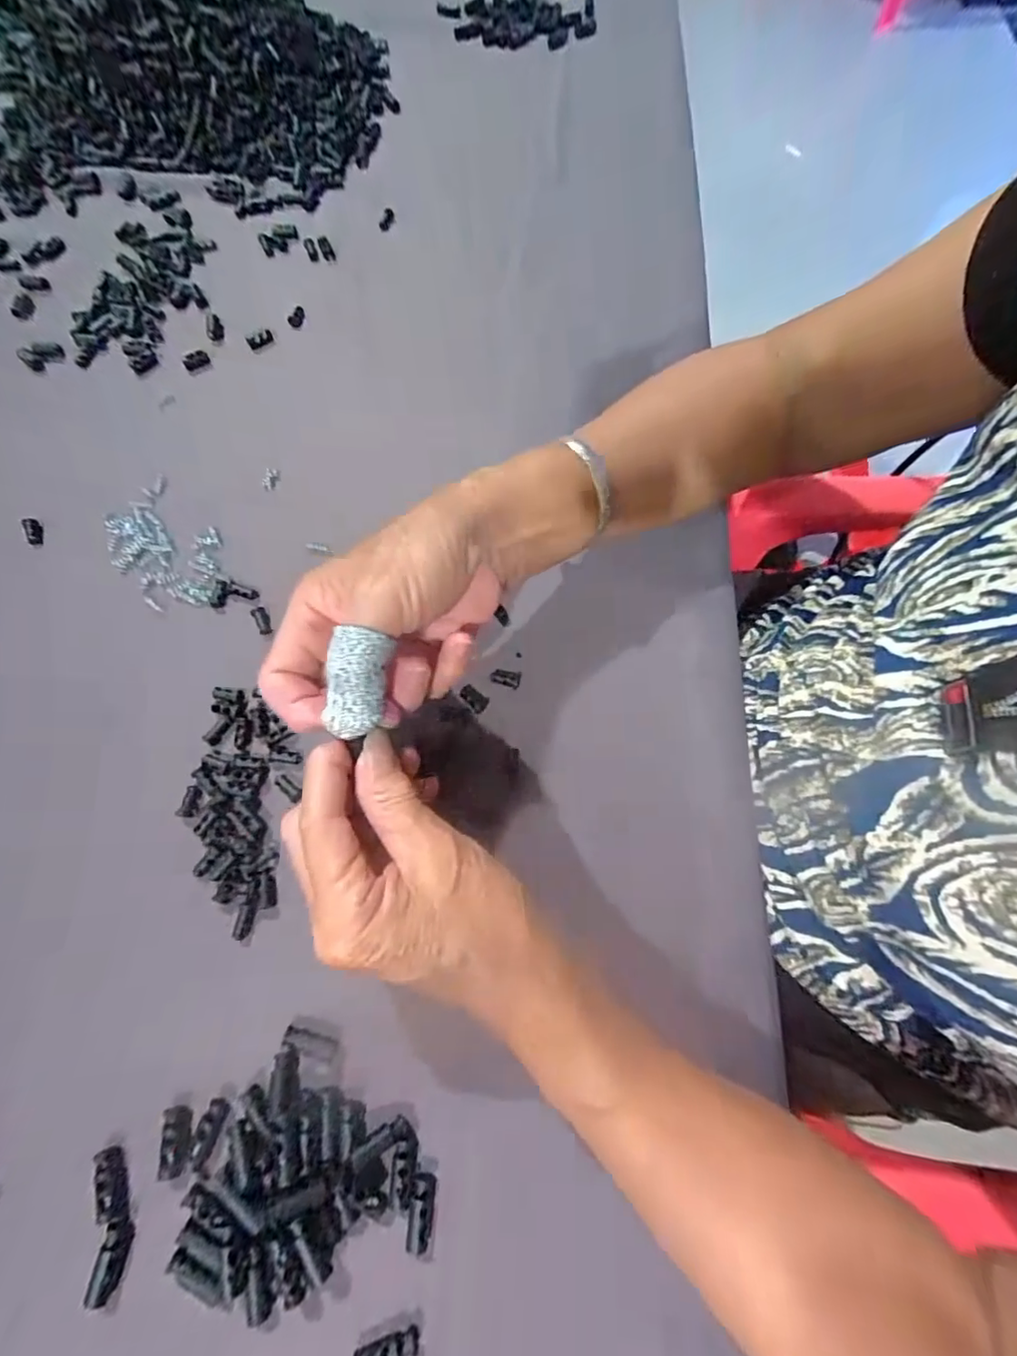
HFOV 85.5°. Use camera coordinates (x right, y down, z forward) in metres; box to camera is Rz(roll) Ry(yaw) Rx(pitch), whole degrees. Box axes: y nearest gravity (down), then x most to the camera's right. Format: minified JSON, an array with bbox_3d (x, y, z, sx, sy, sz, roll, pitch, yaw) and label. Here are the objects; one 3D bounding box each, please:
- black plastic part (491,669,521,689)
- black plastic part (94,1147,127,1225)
[{"bbox_3d":[-0.002,-0.001,0.312,0.016,0.004,0.010,14,70,5],"label":"black plastic part"},{"bbox_3d":[-0.168,0.213,0.233,0.008,0.010,0.026,-28,57,-10],"label":"black plastic part"}]

